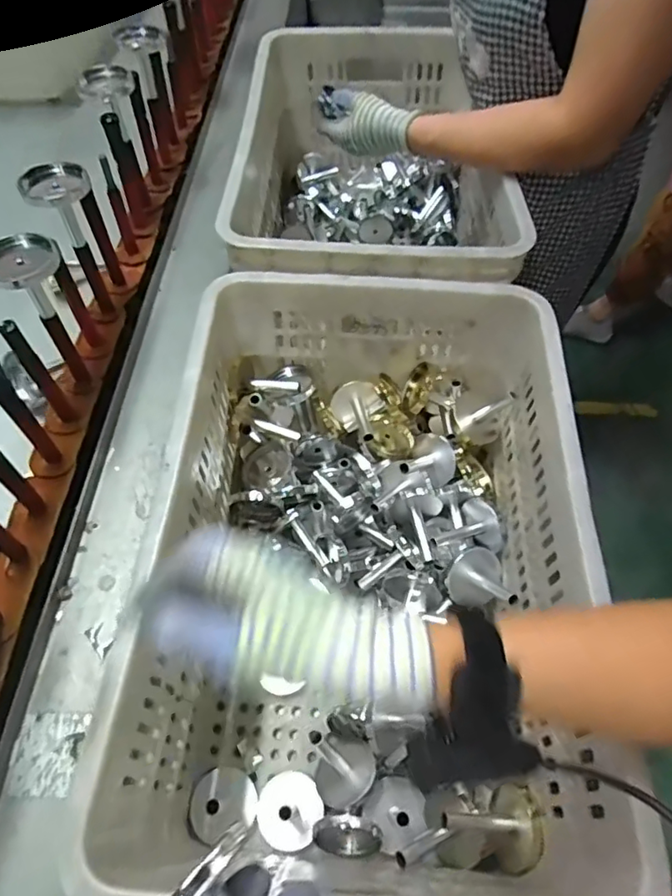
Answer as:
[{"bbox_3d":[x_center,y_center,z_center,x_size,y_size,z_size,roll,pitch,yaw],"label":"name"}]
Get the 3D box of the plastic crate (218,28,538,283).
[{"bbox_3d":[0.052,-0.381,0.880,0.346,0.264,0.550,1,57,2],"label":"plastic crate"}]

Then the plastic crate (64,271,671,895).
[{"bbox_3d":[0.031,0.098,0.591,0.349,0.283,0.574,3,57,3],"label":"plastic crate"}]

